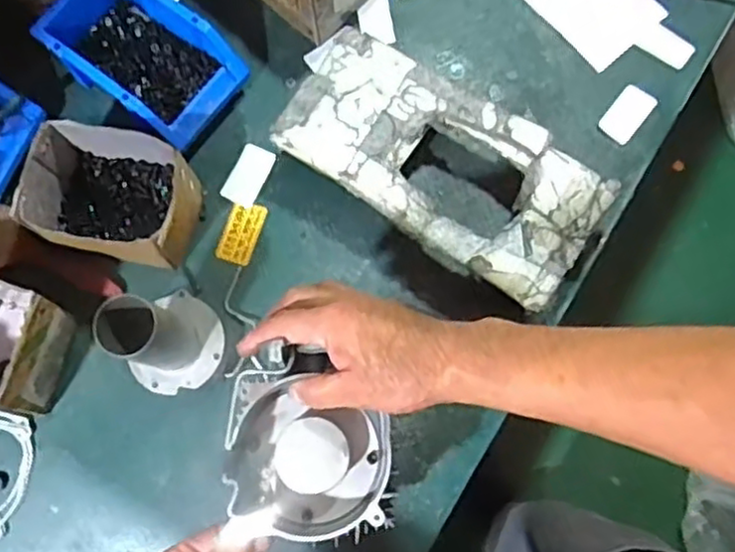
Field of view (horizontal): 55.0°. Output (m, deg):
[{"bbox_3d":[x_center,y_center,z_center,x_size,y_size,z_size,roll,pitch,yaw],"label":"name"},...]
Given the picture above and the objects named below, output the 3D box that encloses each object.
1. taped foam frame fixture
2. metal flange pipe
[{"bbox_3d":[0.071,-0.109,0.703,0.318,0.061,0.152,36,80,8],"label":"taped foam frame fixture"},{"bbox_3d":[-0.185,0.057,0.635,0.095,0.127,0.089,0,77,1],"label":"metal flange pipe"}]

